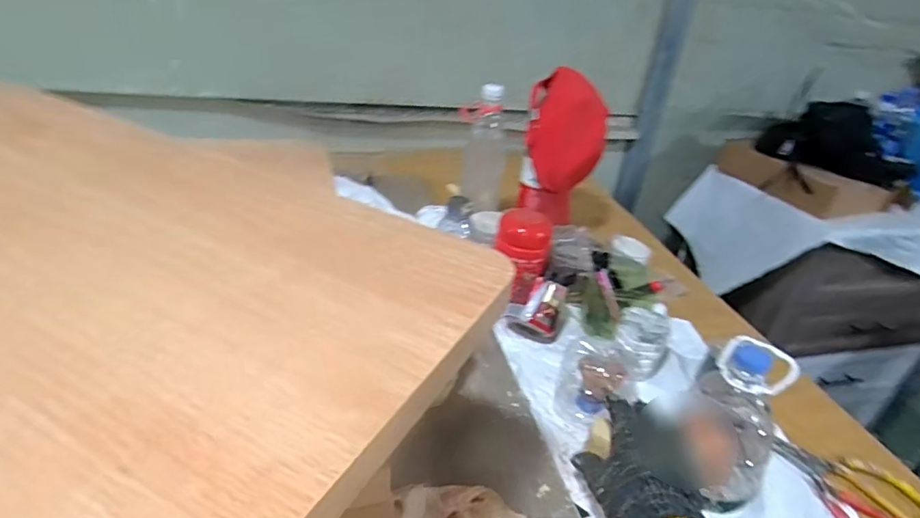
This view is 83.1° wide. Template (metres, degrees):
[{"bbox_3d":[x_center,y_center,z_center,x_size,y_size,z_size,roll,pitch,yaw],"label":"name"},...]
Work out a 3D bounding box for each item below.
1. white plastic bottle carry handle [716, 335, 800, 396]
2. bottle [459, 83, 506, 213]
[{"bbox_3d":[0.298,0.106,0.521,0.071,0.021,0.066,19,34,29],"label":"white plastic bottle carry handle"},{"bbox_3d":[0.038,-0.186,0.872,0.064,0.195,0.069,-2,30,-6],"label":"bottle"}]

